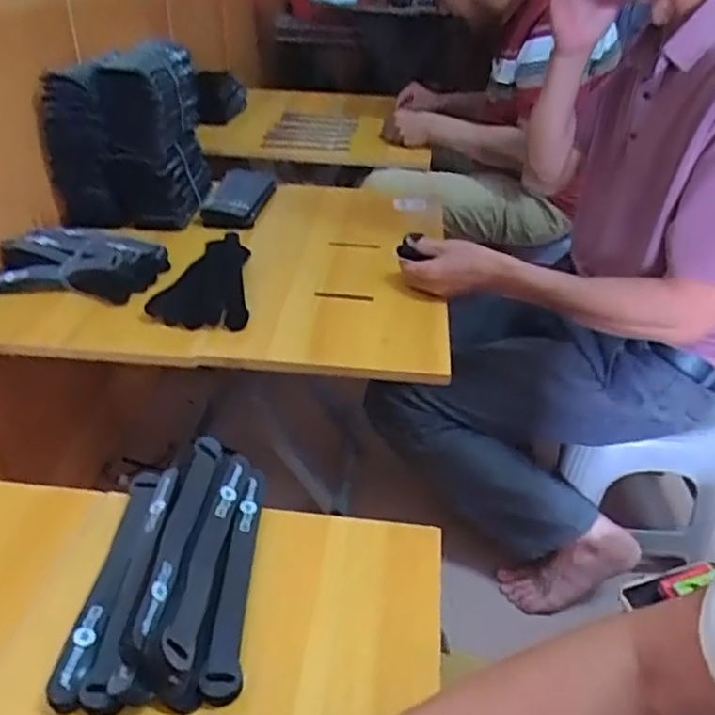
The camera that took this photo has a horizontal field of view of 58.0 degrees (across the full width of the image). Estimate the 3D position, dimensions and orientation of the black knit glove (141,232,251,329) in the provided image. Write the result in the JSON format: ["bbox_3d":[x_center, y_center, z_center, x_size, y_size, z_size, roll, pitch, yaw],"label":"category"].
[{"bbox_3d":[-0.197,-0.107,0.847,0.118,0.031,0.183,2,34,-1],"label":"black knit glove"}]

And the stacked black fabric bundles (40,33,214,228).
[{"bbox_3d":[-0.364,-0.358,1.019,0.190,0.223,0.218,4,34,3],"label":"stacked black fabric bundles"}]

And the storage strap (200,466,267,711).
[{"bbox_3d":[-0.090,0.164,0.492,0.025,0.016,0.191,1,34,-1],"label":"storage strap"}]

